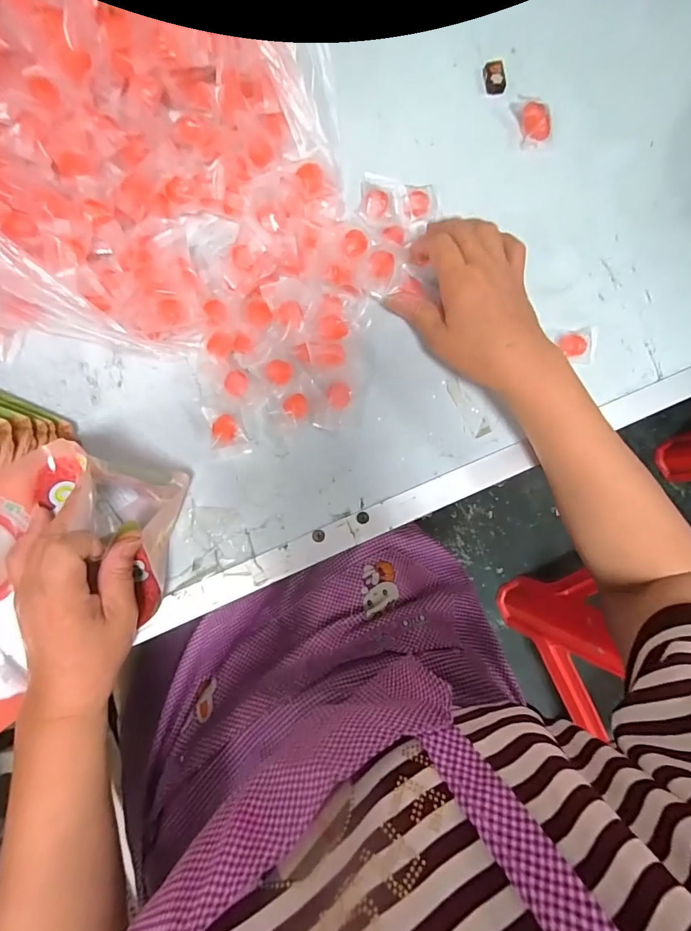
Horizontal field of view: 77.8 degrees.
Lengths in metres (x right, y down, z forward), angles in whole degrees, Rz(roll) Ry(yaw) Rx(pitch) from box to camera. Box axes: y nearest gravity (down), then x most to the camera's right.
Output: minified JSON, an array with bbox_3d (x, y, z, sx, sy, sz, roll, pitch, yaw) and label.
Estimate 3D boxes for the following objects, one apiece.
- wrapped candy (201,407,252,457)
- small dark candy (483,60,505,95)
[{"bbox_3d":[-0.095,-0.026,0.346,0.034,0.014,0.037,-3,84,-4],"label":"wrapped candy"},{"bbox_3d":[0.142,-0.368,0.405,0.018,0.008,0.027,-7,85,-5],"label":"small dark candy"}]

